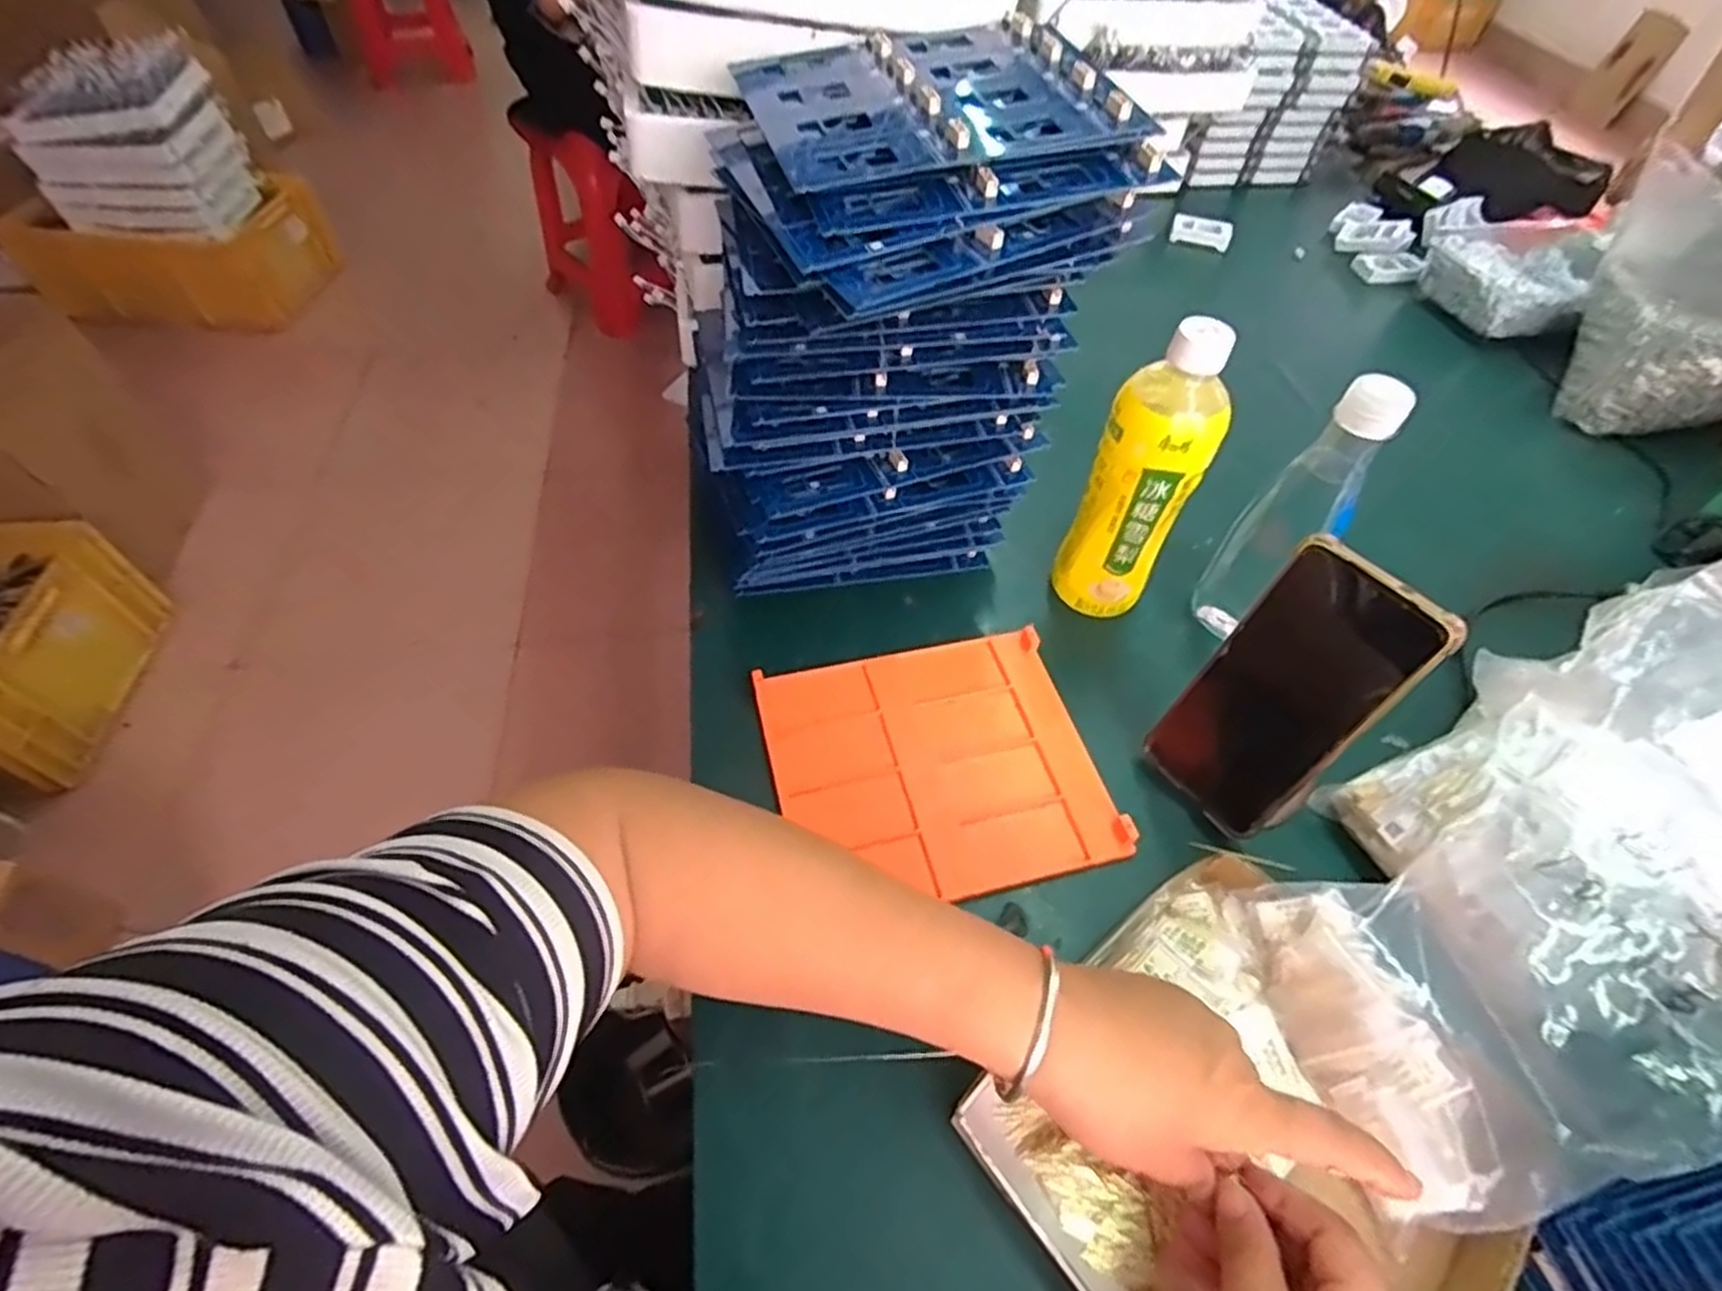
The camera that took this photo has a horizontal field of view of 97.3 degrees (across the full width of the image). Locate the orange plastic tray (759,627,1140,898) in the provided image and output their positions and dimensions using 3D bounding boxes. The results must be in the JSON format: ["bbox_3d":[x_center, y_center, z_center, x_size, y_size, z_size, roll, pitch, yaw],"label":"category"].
[{"bbox_3d":[0.046,0.074,0.483,0.196,0.010,0.171,-11,55,-11],"label":"orange plastic tray"}]

